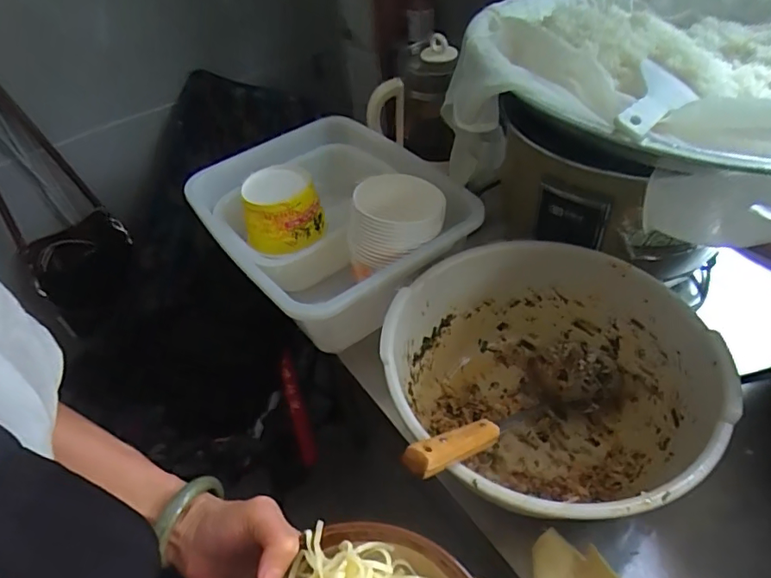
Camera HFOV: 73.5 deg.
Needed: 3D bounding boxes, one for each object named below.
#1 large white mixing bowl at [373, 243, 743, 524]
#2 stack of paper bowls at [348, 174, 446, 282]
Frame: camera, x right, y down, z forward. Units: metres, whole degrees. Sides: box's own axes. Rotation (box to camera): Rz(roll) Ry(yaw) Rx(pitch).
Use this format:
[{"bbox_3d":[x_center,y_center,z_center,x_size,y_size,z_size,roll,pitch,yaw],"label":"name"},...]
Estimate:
[{"bbox_3d":[0.170,0.102,0.550,0.296,0.153,0.304,-4,45,4],"label":"large white mixing bowl"},{"bbox_3d":[0.014,-0.090,0.661,0.128,0.091,0.124,7,46,14],"label":"stack of paper bowls"}]

